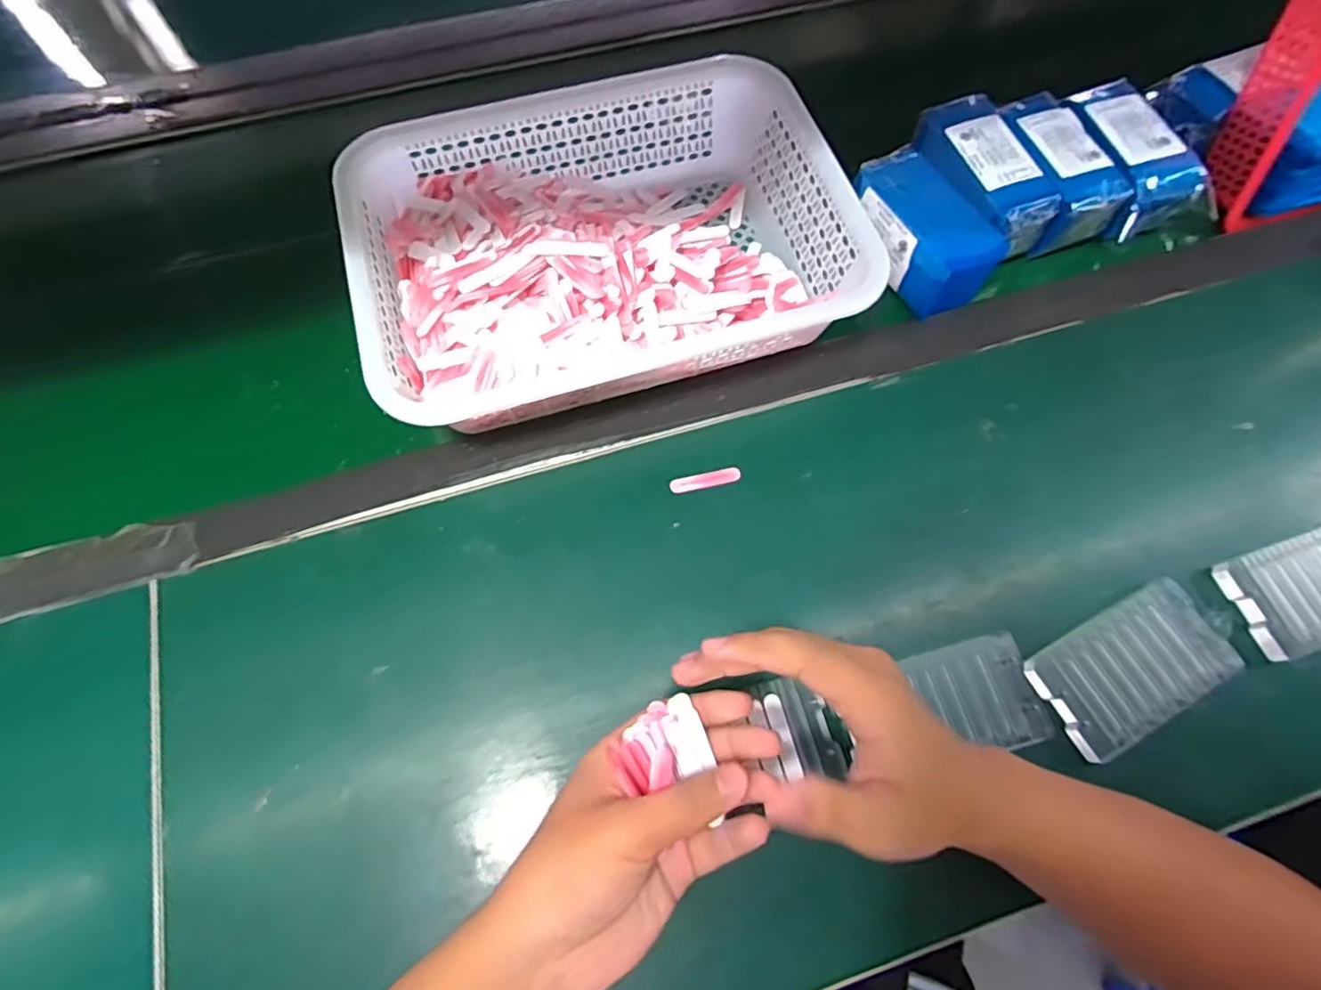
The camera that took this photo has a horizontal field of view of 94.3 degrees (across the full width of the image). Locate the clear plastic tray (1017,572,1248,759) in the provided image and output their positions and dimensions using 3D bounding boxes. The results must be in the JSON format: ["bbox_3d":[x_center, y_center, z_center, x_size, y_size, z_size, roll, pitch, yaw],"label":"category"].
[{"bbox_3d":[0.306,0.109,0.396,0.124,0.010,0.068,-26,70,-10],"label":"clear plastic tray"}]

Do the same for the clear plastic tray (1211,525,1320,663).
[{"bbox_3d":[0.456,0.060,0.419,0.132,0.010,0.068,-17,69,-7],"label":"clear plastic tray"}]

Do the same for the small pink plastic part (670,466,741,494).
[{"bbox_3d":[0.033,-0.011,0.442,0.051,0.004,0.012,-14,68,-5],"label":"small pink plastic part"}]

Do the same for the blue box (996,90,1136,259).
[{"bbox_3d":[0.329,-0.276,0.522,0.067,0.052,0.136,-20,69,-8],"label":"blue box"}]

